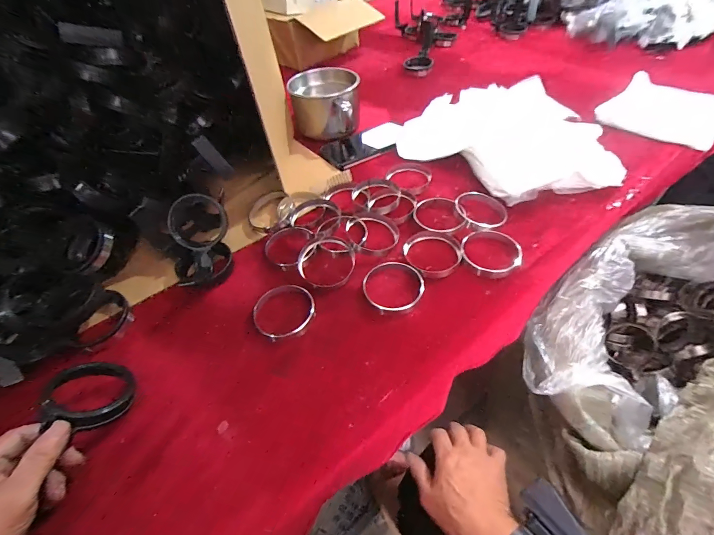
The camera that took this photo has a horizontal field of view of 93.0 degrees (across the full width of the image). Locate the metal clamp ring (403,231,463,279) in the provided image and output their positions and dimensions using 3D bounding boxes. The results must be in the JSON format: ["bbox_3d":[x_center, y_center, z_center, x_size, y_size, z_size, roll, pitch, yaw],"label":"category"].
[{"bbox_3d":[0.099,-0.022,0.434,0.071,0.013,0.079,-16,50,-8],"label":"metal clamp ring"}]

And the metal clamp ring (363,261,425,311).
[{"bbox_3d":[0.042,0.020,0.405,0.073,0.013,0.063,31,59,27],"label":"metal clamp ring"}]

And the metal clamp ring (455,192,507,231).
[{"bbox_3d":[0.170,-0.078,0.464,0.060,0.008,0.067,-37,74,-19],"label":"metal clamp ring"}]

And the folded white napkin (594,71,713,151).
[{"bbox_3d":[0.542,-0.277,0.594,0.179,0.029,0.168,-38,56,-24],"label":"folded white napkin"}]

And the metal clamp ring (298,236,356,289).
[{"bbox_3d":[-0.040,-0.011,0.434,0.071,0.020,0.079,-26,52,-16],"label":"metal clamp ring"}]

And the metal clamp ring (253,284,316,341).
[{"bbox_3d":[-0.082,0.049,0.394,0.069,0.017,0.061,8,51,11],"label":"metal clamp ring"}]

